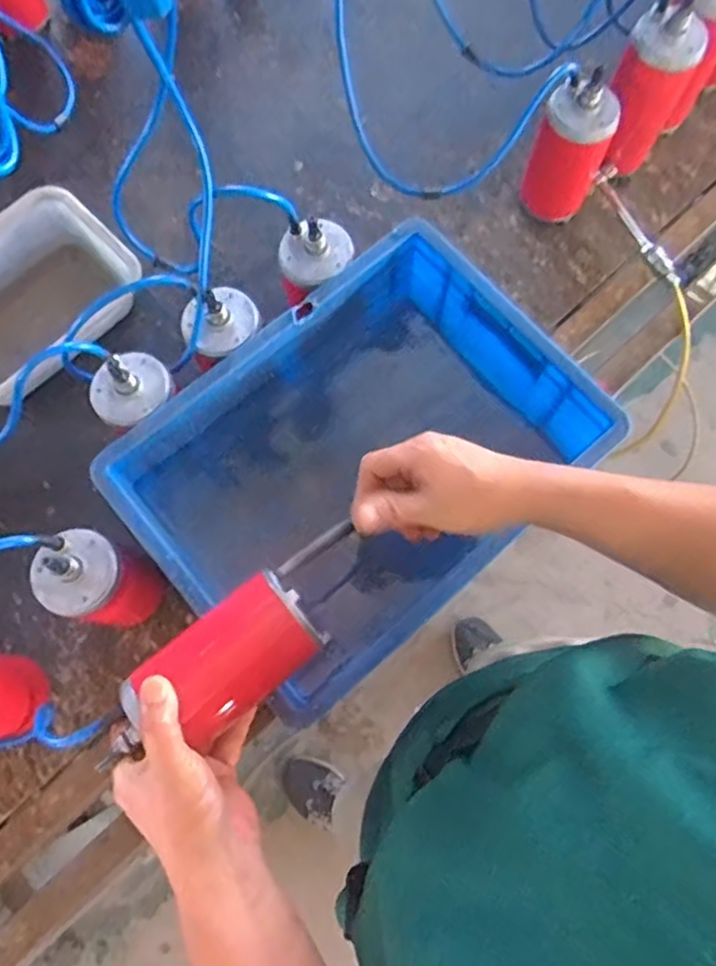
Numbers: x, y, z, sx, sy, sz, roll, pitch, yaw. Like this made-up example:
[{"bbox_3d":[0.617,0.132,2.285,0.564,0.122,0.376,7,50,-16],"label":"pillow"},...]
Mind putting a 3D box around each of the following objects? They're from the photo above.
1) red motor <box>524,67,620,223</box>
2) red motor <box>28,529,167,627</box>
[{"bbox_3d":[0.241,-0.378,0.744,0.078,0.162,0.077,0,75,0],"label":"red motor"},{"bbox_3d":[-0.230,0.094,0.619,0.091,0.162,0.081,31,77,8],"label":"red motor"}]

